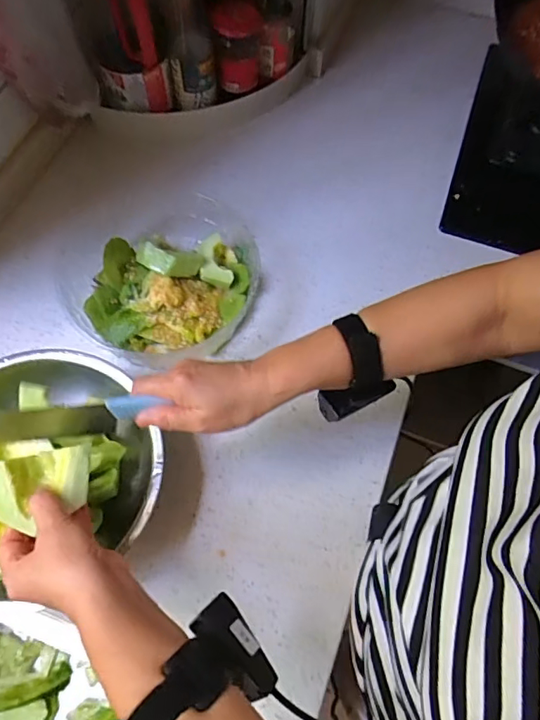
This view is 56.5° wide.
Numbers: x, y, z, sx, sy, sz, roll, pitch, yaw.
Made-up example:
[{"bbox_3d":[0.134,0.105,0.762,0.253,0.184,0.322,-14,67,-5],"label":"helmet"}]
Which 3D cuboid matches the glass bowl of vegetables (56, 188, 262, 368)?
[{"bbox_3d":[-0.143,-0.122,0.643,0.259,0.064,0.242,1,63,-2],"label":"glass bowl of vegetables"}]

